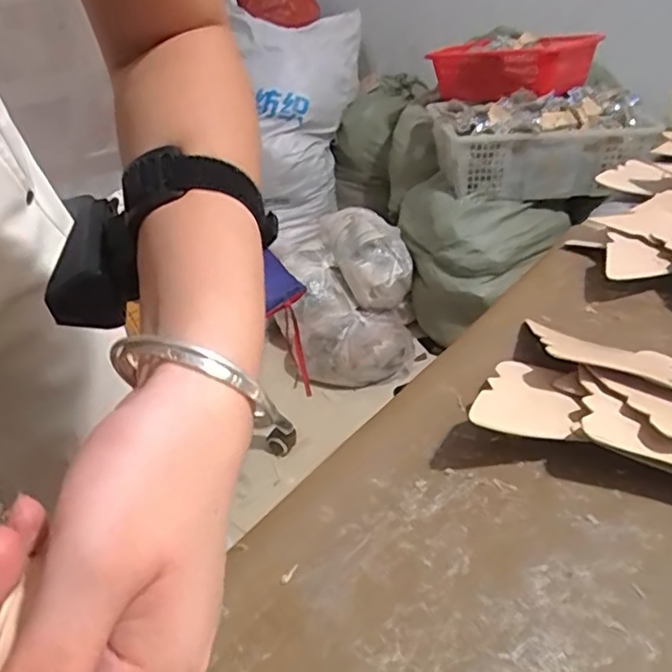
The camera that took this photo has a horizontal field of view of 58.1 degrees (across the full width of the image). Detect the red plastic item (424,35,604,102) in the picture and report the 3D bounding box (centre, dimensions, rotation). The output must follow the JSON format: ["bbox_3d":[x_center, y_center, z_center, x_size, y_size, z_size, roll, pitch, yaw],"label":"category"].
[{"bbox_3d":[0.431,-0.662,1.511,0.396,0.136,0.218,6,37,13],"label":"red plastic item"}]

